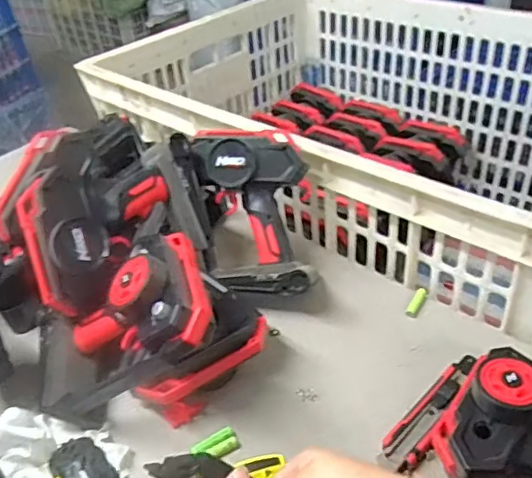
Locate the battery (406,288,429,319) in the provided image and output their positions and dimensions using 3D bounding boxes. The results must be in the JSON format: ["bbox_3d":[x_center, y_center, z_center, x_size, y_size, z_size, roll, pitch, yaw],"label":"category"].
[{"bbox_3d":[0.175,0.073,0.660,0.013,0.011,0.042,19,43,27],"label":"battery"}]

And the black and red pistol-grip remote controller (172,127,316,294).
[{"bbox_3d":[-0.027,-0.032,0.667,0.154,0.184,0.086,0,9,10],"label":"black and red pistol-grip remote controller"}]

